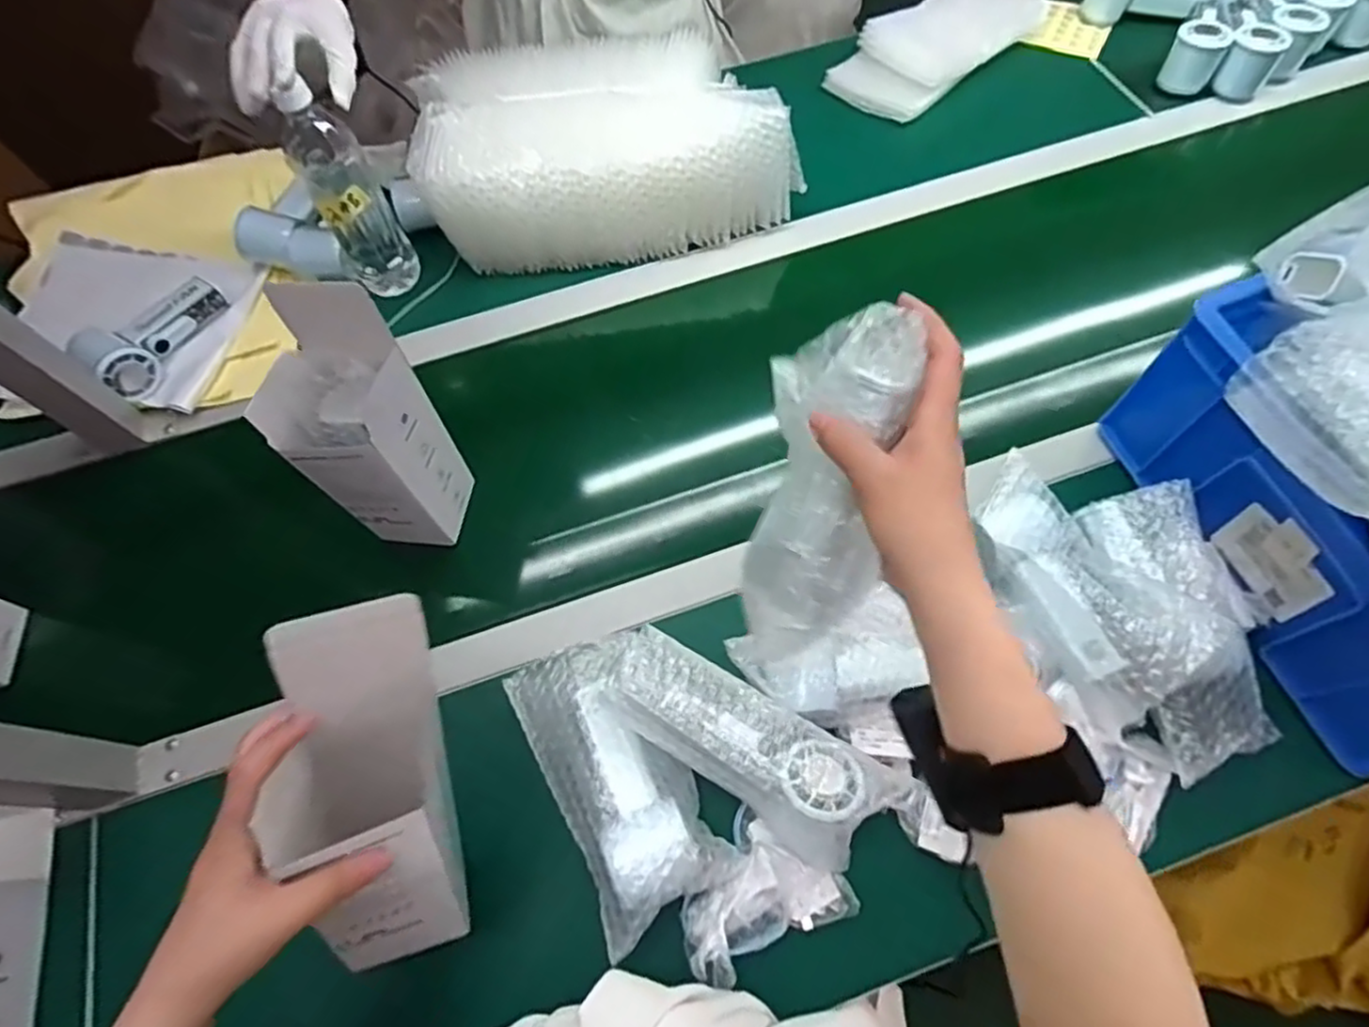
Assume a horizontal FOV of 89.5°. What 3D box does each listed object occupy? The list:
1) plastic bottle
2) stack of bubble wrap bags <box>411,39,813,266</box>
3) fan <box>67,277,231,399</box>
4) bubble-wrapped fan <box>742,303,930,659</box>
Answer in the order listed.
[{"bbox_3d":[-0.333,-0.311,0.691,0.065,0.194,0.071,-26,67,-9],"label":"plastic bottle"},{"bbox_3d":[-0.081,-0.397,0.745,0.382,0.115,0.210,-5,66,0],"label":"stack of bubble wrap bags"},{"bbox_3d":[-0.542,-0.187,0.708,0.060,0.052,0.142,29,70,15],"label":"fan"},{"bbox_3d":[0.074,-0.013,0.368,0.069,0.060,0.185,12,109,8],"label":"bubble-wrapped fan"}]

